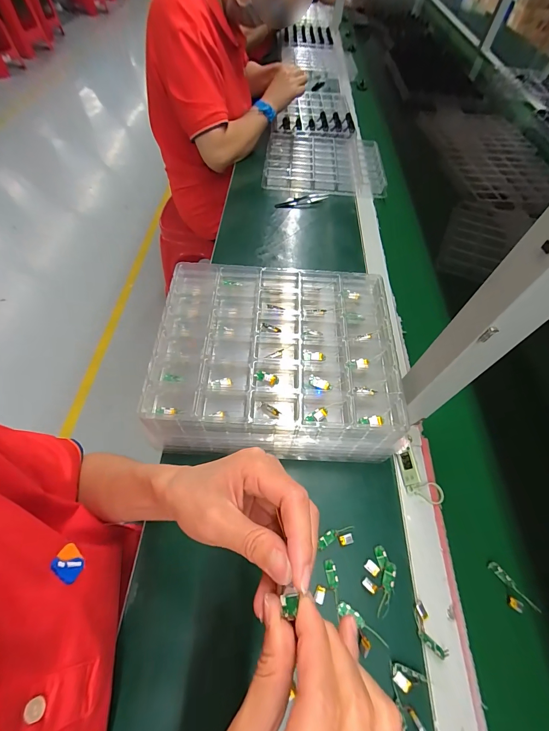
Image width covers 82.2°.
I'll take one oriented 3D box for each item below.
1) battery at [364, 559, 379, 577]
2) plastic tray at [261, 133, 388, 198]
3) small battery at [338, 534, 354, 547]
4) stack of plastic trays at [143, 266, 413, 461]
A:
[{"bbox_3d":[0.108,0.223,0.346,0.015,0.004,0.011,40,65,20],"label":"battery"},{"bbox_3d":[0.127,-0.521,0.809,0.293,0.027,0.259,4,58,-2],"label":"plastic tray"},{"bbox_3d":[0.083,0.200,0.361,0.016,0.004,0.011,-12,60,-10],"label":"small battery"},{"bbox_3d":[-0.002,-0.007,0.434,0.304,0.099,0.268,0,58,-5],"label":"stack of plastic trays"}]

